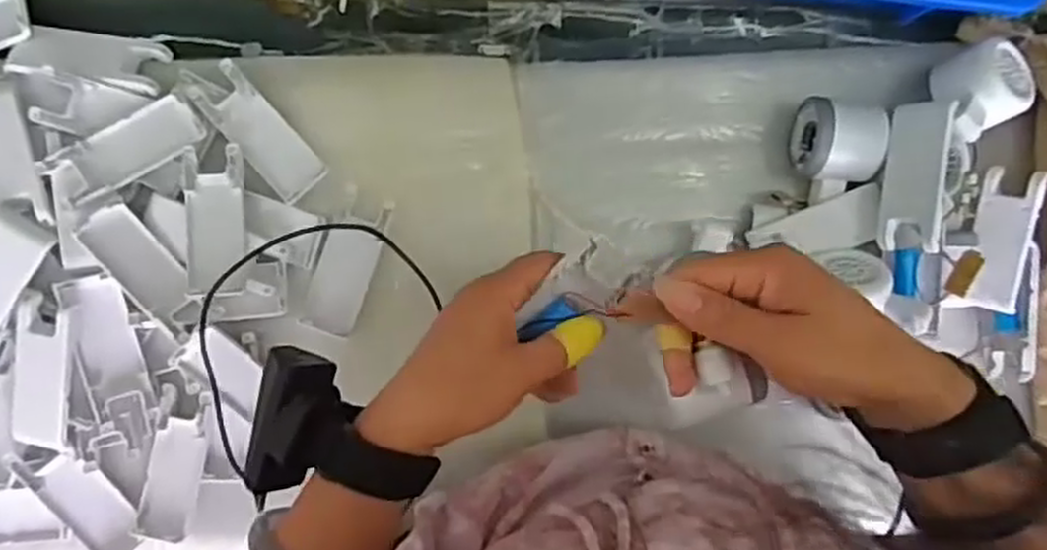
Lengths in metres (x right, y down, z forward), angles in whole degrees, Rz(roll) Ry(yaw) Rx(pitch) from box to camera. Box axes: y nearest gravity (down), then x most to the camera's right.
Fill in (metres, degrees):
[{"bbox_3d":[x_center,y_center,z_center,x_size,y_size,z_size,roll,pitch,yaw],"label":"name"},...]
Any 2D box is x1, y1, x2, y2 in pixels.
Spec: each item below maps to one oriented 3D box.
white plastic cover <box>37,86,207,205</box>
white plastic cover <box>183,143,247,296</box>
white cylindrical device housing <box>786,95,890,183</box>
[{"bbox_3d":[-0.266,-0.087,0.525,0.100,0.008,0.038,-34,98,-16],"label":"white plastic cover"},{"bbox_3d":[-0.213,-0.038,0.533,0.038,0.012,0.101,-3,90,-4],"label":"white plastic cover"},{"bbox_3d":[0.232,-0.098,0.570,0.055,0.060,0.056,3,90,-4],"label":"white cylindrical device housing"}]

